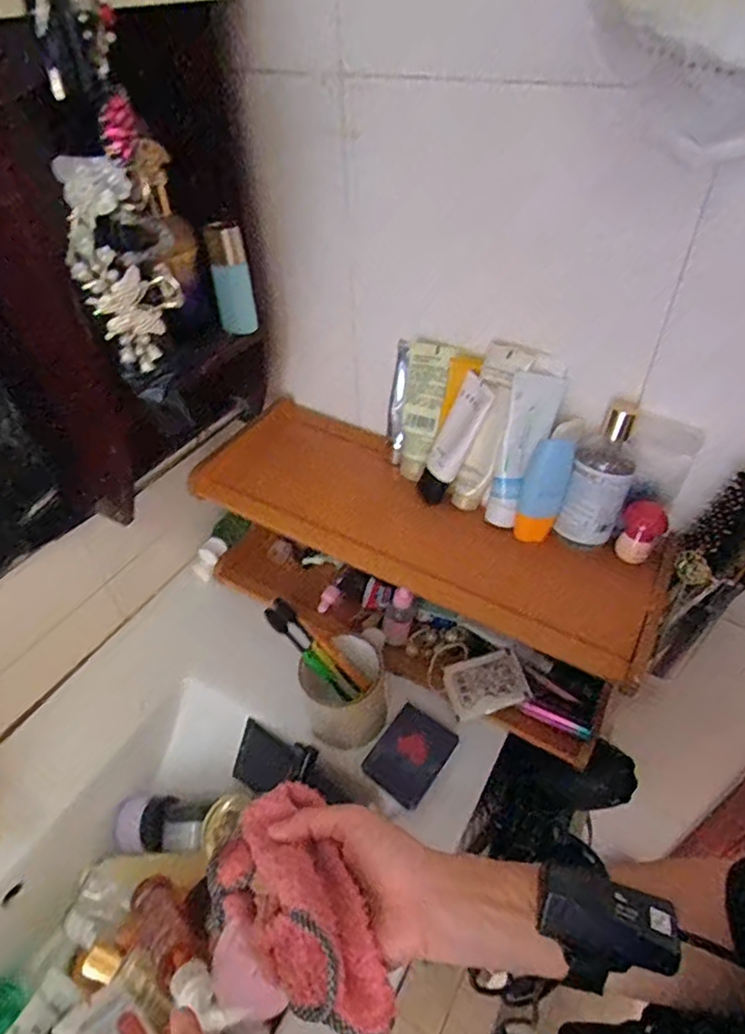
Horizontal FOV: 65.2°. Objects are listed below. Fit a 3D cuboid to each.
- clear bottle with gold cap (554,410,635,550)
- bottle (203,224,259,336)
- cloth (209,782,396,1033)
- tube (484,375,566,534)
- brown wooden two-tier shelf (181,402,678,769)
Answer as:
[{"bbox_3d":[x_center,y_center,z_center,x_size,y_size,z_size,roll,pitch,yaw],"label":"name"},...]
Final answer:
[{"bbox_3d":[0.215,-0.037,0.548,0.052,0.137,0.047,19,22,19],"label":"clear bottle with gold cap"},{"bbox_3d":[-0.139,-0.235,0.576,0.033,0.097,0.037,-13,44,-12],"label":"bottle"},{"bbox_3d":[-0.048,0.240,0.361,0.074,0.045,0.150,-31,40,-27],"label":"cloth"},{"bbox_3d":[0.141,-0.062,0.563,0.038,0.149,0.033,22,23,21],"label":"tube"},{"bbox_3d":[0.046,0.053,0.660,0.474,0.177,0.180,23,48,24],"label":"brown wooden two-tier shelf"}]

